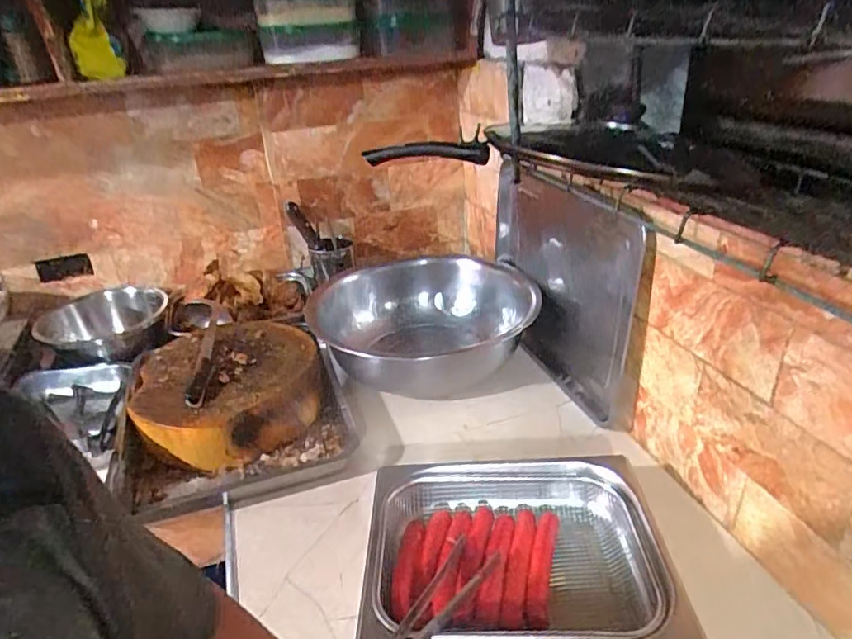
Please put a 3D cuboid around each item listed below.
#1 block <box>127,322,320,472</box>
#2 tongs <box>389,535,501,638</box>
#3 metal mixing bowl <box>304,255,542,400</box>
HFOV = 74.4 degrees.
[{"bbox_3d":[-0.329,0.112,0.939,0.297,0.098,0.311,-9,28,-10],"label":"block"},{"bbox_3d":[0.009,0.286,0.559,0.056,0.022,0.211,12,19,28],"label":"tongs"},{"bbox_3d":[0.002,0.024,1.039,0.382,0.152,0.387,-3,28,2],"label":"metal mixing bowl"}]

